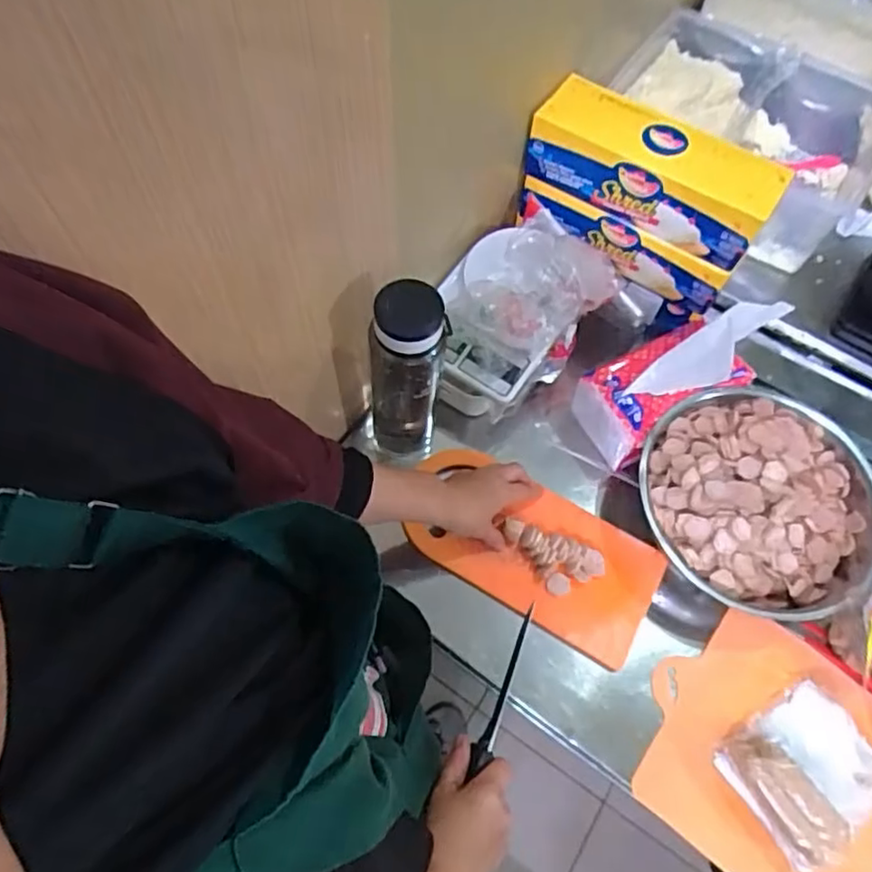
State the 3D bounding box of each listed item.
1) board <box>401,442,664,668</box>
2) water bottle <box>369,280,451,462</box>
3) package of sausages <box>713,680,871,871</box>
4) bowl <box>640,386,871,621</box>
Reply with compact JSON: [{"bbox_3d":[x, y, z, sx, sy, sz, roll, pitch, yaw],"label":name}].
[{"bbox_3d":[0.102,0.126,0.713,0.288,0.016,0.139,29,73,12],"label":"board"},{"bbox_3d":[-0.033,-0.063,0.673,0.075,0.254,0.076,1,62,-2],"label":"water bottle"},{"bbox_3d":[0.360,0.322,0.602,0.124,0.044,0.116,-31,68,-17],"label":"package of sausages"},{"bbox_3d":[0.372,0.070,0.707,0.267,0.072,0.266,1,62,-2],"label":"bowl"}]

